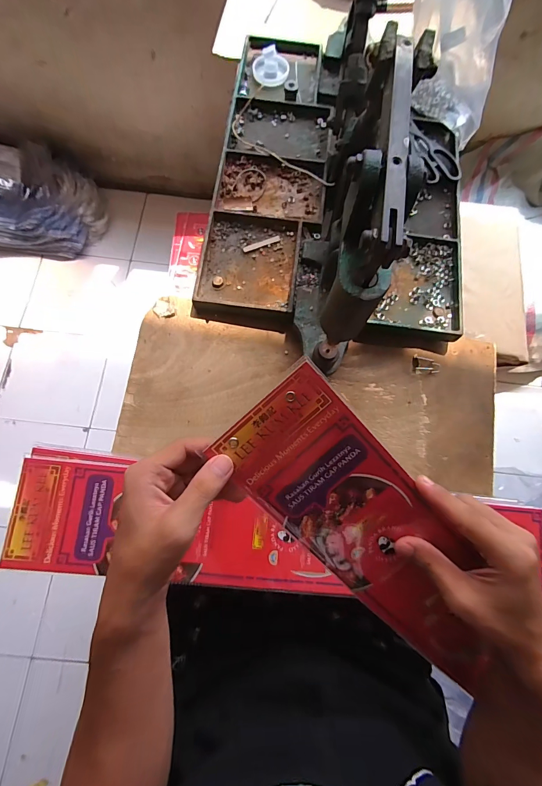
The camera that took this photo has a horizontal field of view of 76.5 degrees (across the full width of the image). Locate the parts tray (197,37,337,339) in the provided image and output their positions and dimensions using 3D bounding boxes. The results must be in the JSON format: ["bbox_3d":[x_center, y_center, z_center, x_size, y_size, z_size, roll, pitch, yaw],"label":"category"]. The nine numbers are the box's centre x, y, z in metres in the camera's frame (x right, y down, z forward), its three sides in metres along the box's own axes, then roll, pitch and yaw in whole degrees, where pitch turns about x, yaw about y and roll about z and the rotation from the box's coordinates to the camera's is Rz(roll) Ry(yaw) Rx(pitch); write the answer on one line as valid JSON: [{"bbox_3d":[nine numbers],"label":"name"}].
[{"bbox_3d":[0.005,-0.342,0.512,0.151,0.029,0.509,7,75,1],"label":"parts tray"}]

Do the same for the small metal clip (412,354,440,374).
[{"bbox_3d":[0.204,-0.039,0.451,0.034,0.011,0.026,-2,75,-2],"label":"small metal clip"}]

